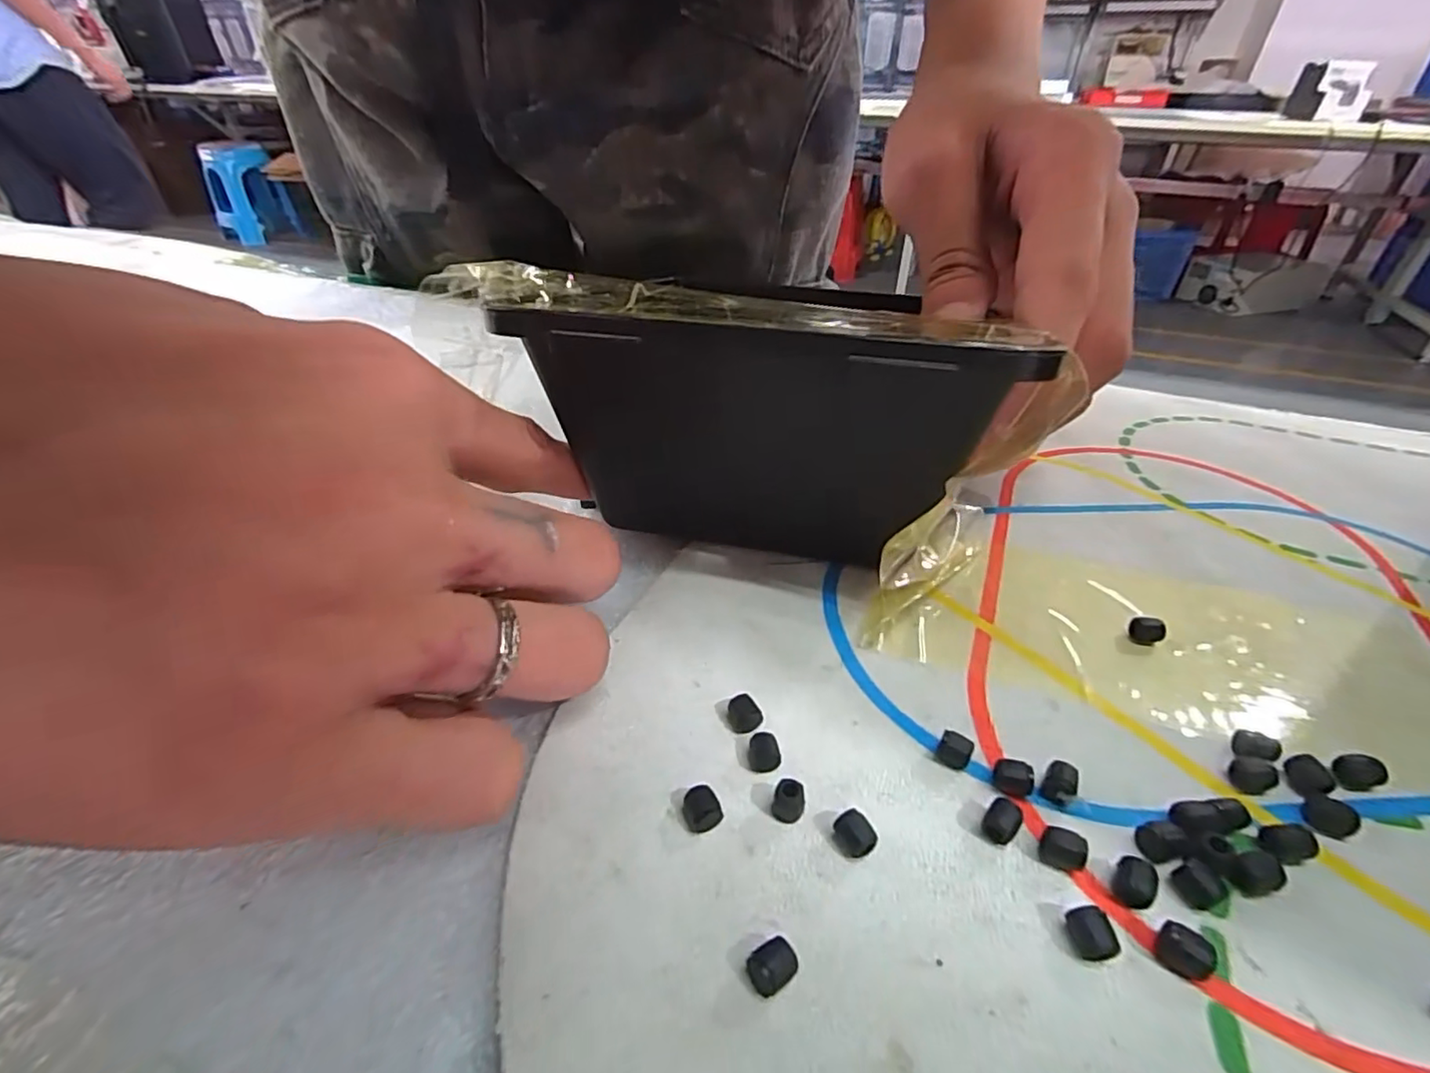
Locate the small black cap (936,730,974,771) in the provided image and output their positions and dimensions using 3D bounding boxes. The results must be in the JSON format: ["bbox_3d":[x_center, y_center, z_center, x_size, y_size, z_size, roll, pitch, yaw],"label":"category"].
[{"bbox_3d":[0.045,0.040,0.115,0.006,0.005,0.005,18,41,20],"label":"small black cap"}]

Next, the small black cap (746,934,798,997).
[{"bbox_3d":[0.008,0.060,0.085,0.006,0.004,0.006,-16,41,-21],"label":"small black cap"}]

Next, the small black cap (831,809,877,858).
[{"bbox_3d":[0.023,0.049,0.100,0.005,0.005,0.007,-29,47,-33],"label":"small black cap"}]

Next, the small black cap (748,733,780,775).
[{"bbox_3d":[0.009,0.041,0.114,0.006,0.004,0.006,1,38,-1],"label":"small black cap"}]

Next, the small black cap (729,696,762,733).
[{"bbox_3d":[0.006,0.035,0.120,0.006,0.005,0.005,3,38,2],"label":"small black cap"}]

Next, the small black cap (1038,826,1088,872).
[{"bbox_3d":[0.057,0.051,0.099,0.006,0.005,0.005,9,38,9],"label":"small black cap"}]

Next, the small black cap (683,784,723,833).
[{"bbox_3d":[-0.003,0.047,0.104,0.006,0.004,0.006,1,38,-1],"label":"small black cap"}]

